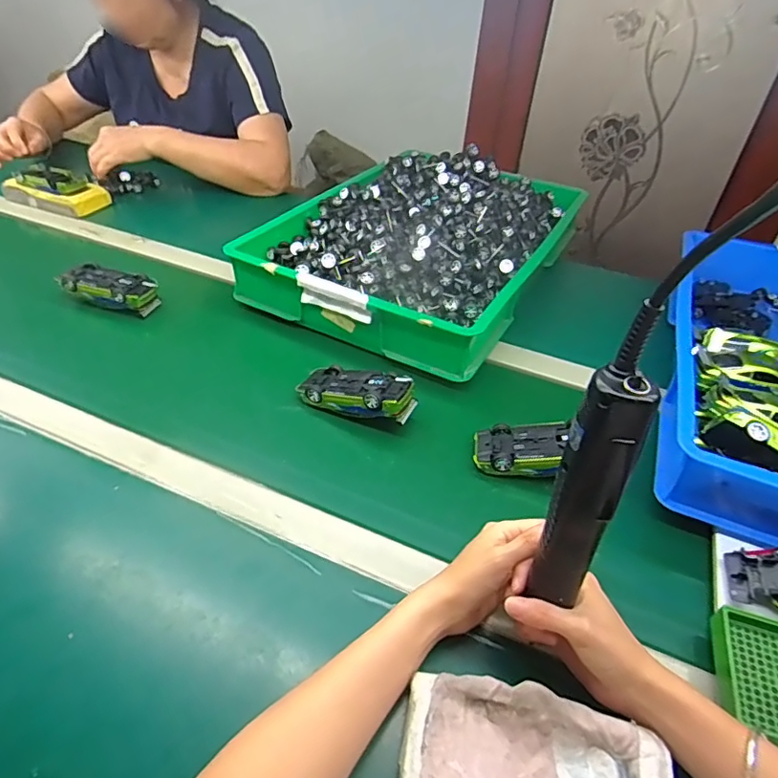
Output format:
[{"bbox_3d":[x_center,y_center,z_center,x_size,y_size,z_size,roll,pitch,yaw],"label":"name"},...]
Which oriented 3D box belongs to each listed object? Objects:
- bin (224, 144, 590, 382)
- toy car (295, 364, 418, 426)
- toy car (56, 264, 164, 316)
[{"bbox_3d":[0.055,-0.244,0.840,0.374,0.101,0.517,23,43,20],"label":"bin"},{"bbox_3d":[-0.037,0.004,0.608,0.126,0.036,0.053,8,40,25],"label":"toy car"},{"bbox_3d":[-0.372,-0.133,0.735,0.122,0.036,0.052,13,41,9],"label":"toy car"}]

